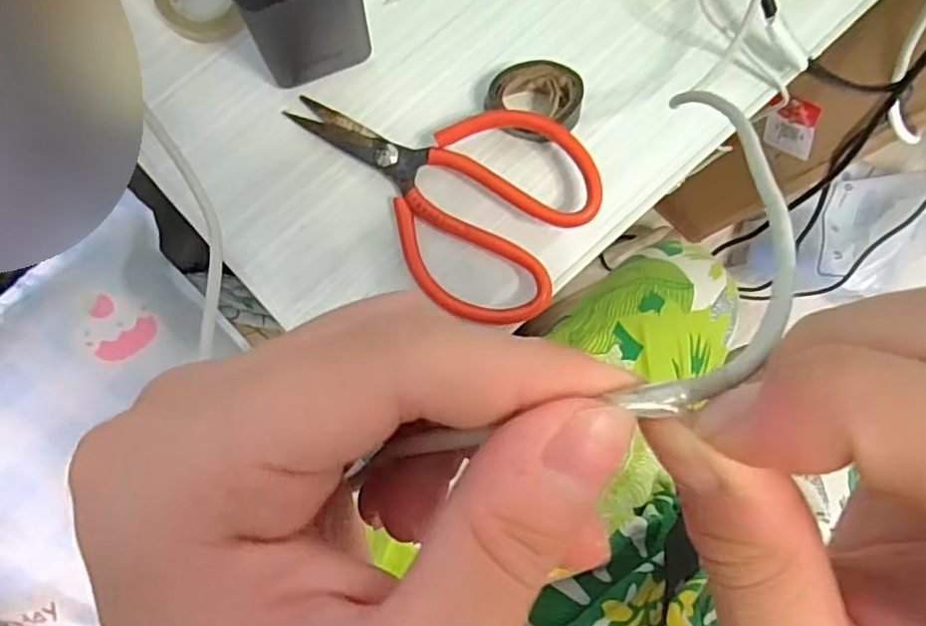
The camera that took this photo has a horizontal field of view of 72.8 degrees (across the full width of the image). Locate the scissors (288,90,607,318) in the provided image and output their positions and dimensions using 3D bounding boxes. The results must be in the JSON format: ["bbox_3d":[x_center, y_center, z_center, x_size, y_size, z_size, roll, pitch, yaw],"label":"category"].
[{"bbox_3d":[-0.015,-0.068,0.325,0.159,0.022,0.104,27,83,1],"label":"scissors"}]

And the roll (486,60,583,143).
[{"bbox_3d":[0.039,-0.112,0.334,0.046,0.017,0.042,0,84,-2],"label":"roll"}]

